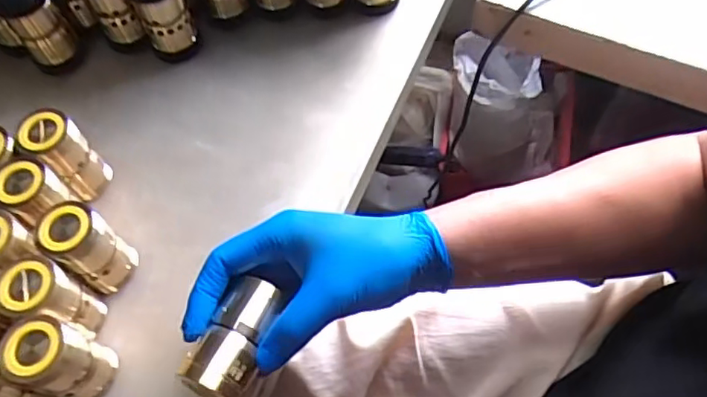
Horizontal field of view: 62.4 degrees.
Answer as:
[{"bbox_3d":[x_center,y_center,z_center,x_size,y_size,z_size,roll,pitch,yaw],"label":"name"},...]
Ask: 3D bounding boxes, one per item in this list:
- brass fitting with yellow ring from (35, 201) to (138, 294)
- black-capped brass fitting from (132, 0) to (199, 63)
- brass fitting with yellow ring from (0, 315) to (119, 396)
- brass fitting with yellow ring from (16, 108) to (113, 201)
[{"bbox_3d":[-0.182,0.034,0.403,0.037,0.076,0.036,-1,61,3],"label":"brass fitting with yellow ring"},{"bbox_3d":[-0.161,-0.160,0.493,0.041,0.084,0.044,-25,63,-10],"label":"black-capped brass fitting"},{"bbox_3d":[-0.182,0.103,0.366,0.037,0.075,0.040,11,62,9],"label":"brass fitting with yellow ring"},{"bbox_3d":[-0.214,-0.031,0.439,0.034,0.075,0.035,-1,61,3],"label":"brass fitting with yellow ring"}]

